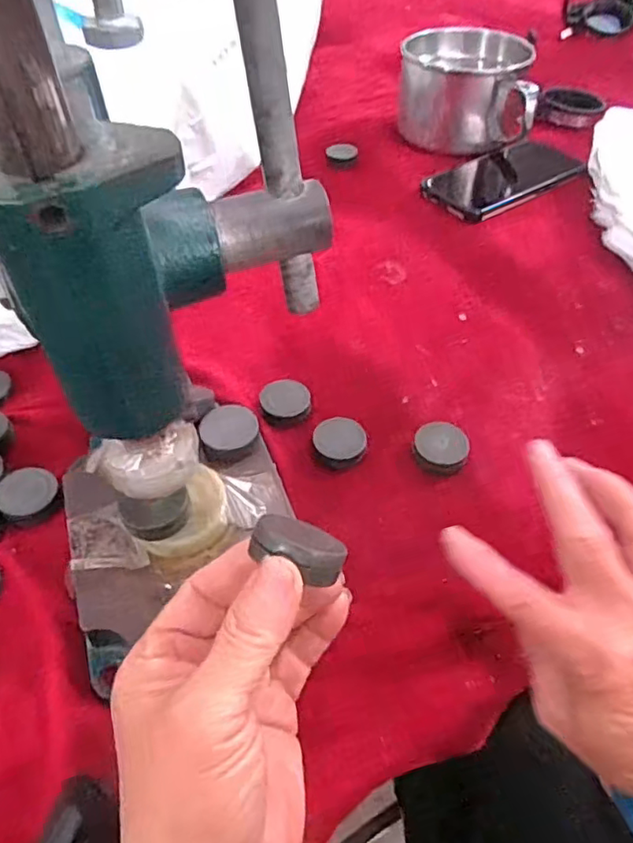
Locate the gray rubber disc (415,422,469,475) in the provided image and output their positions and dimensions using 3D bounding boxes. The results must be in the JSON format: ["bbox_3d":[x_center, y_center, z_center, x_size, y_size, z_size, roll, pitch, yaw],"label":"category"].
[{"bbox_3d":[0.077,0.016,0.361,0.033,0.012,0.031,0,48,0],"label":"gray rubber disc"}]

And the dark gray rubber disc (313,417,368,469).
[{"bbox_3d":[0.015,0.012,0.362,0.030,0.013,0.029,0,48,0],"label":"dark gray rubber disc"}]

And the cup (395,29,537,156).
[{"bbox_3d":[0.166,-0.351,0.633,0.146,0.095,0.094,20,51,17],"label":"cup"}]

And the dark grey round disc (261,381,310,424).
[{"bbox_3d":[-0.020,-0.012,0.386,0.032,0.011,0.032,0,48,0],"label":"dark grey round disc"}]

